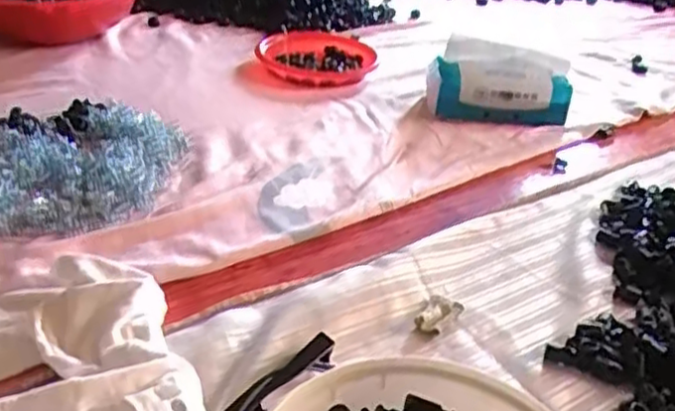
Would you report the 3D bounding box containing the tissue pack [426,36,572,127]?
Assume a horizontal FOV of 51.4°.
[{"bbox_3d":[0.187,-0.138,0.821,0.161,0.089,0.048,8,30,7],"label":"tissue pack"}]

